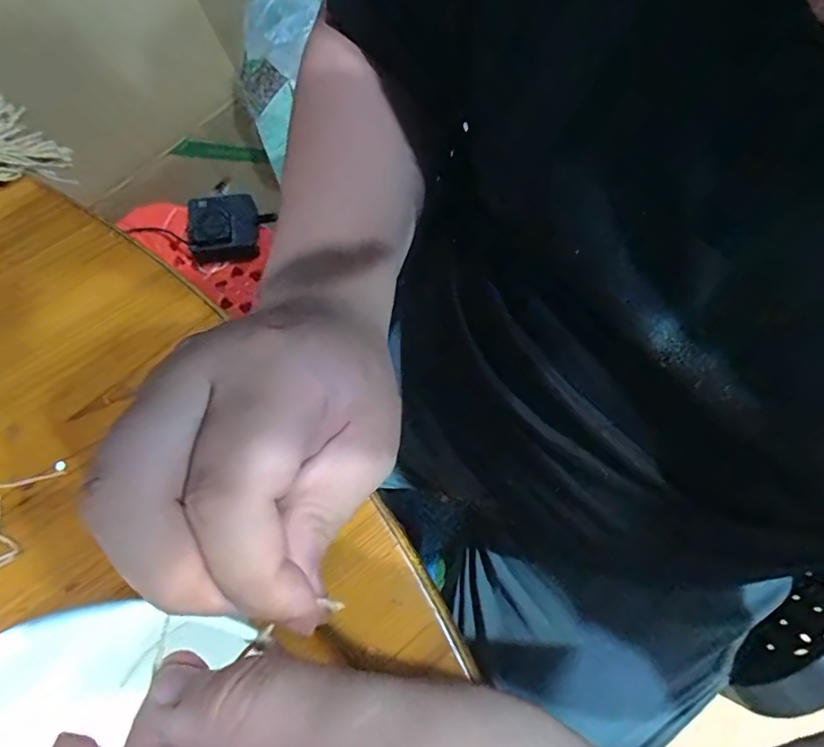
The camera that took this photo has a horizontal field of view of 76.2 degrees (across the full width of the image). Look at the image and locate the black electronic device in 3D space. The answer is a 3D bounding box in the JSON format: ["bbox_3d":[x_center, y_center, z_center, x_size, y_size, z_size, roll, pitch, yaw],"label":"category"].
[{"bbox_3d":[-0.222,-0.175,0.639,0.088,0.047,0.078,-8,74,-3],"label":"black electronic device"}]

